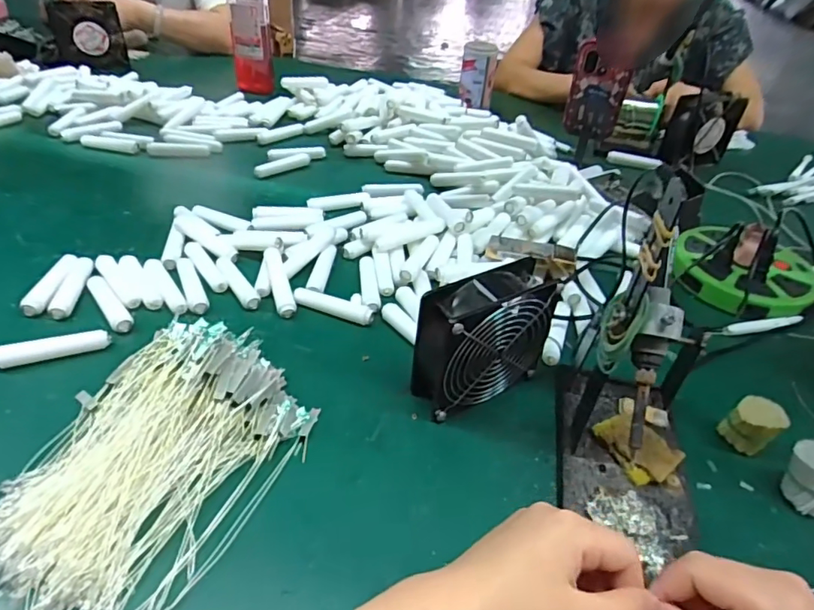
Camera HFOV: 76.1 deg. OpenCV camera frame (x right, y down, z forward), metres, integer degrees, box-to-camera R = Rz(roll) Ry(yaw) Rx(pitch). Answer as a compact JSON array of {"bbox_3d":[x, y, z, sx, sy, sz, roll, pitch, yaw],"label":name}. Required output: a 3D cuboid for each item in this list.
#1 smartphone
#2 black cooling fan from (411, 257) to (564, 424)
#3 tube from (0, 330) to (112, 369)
[{"bbox_3d":[0.297,-0.326,0.809,0.082,0.158,0.014,14,60,16],"label":"smartphone"},{"bbox_3d":[0.067,0.030,0.450,0.123,0.114,0.049,-18,46,-26],"label":"black cooling fan"},{"bbox_3d":[-0.324,0.038,0.474,0.090,0.018,0.017,-12,43,-21],"label":"tube"}]

